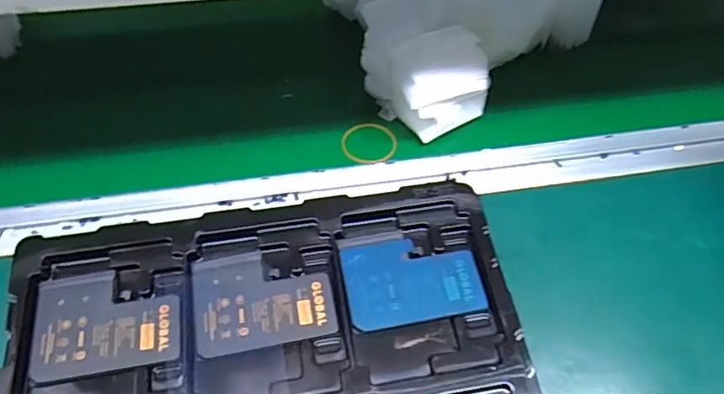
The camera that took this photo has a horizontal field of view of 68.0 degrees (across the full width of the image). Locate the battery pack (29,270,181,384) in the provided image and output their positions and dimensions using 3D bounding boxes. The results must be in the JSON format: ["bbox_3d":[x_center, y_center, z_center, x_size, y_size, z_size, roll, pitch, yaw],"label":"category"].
[{"bbox_3d":[-0.161,0.078,0.342,0.088,0.004,0.064,-8,63,-7],"label":"battery pack"}]

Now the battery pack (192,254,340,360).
[{"bbox_3d":[-0.064,0.066,0.354,0.089,0.004,0.065,-8,63,-7],"label":"battery pack"}]

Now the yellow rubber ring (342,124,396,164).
[{"bbox_3d":[0.006,-0.046,0.463,0.045,0.005,0.042,0,69,1],"label":"yellow rubber ring"}]

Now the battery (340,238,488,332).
[{"bbox_3d":[0.034,0.055,0.363,0.089,0.004,0.058,-9,63,-7],"label":"battery"}]

